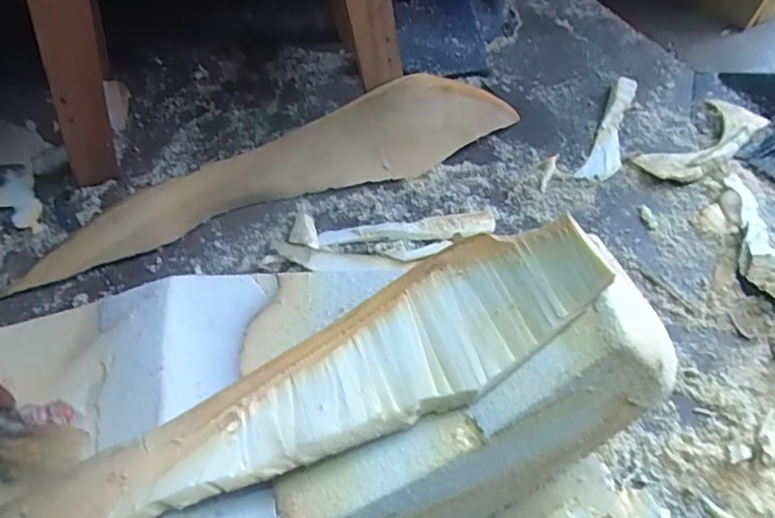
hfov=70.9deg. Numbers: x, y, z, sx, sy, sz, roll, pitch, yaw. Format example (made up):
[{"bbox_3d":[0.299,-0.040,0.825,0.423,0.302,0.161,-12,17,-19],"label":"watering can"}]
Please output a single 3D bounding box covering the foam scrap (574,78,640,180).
[{"bbox_3d":[0.338,-0.196,0.806,0.048,0.020,0.231,24,59,14],"label":"foam scrap"}]

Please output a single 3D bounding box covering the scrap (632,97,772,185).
[{"bbox_3d":[0.458,-0.174,0.785,0.214,0.029,0.084,-34,63,-21],"label":"scrap"}]

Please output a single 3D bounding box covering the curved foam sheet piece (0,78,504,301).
[{"bbox_3d":[-0.129,-0.103,0.710,0.643,0.031,0.119,-26,89,-12],"label":"curved foam sheet piece"}]

